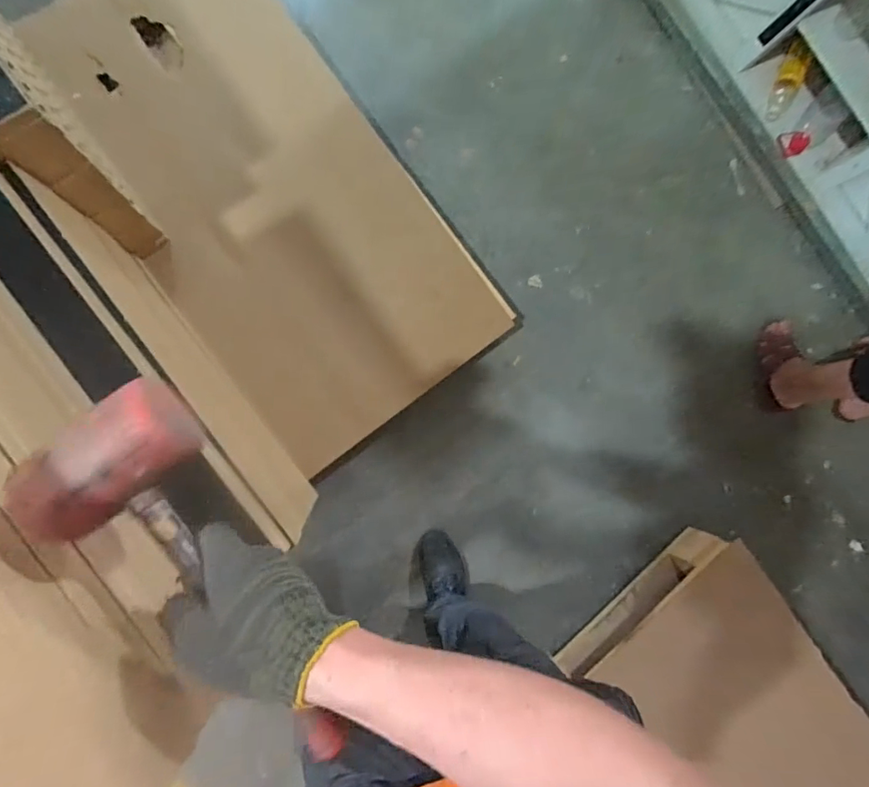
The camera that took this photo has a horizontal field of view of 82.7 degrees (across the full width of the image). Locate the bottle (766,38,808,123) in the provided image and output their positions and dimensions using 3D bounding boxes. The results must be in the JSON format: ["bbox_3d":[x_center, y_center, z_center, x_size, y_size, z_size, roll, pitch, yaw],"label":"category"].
[{"bbox_3d":[0.921,-0.815,1.287,0.068,0.058,0.172,-3,127,-8],"label":"bottle"}]

